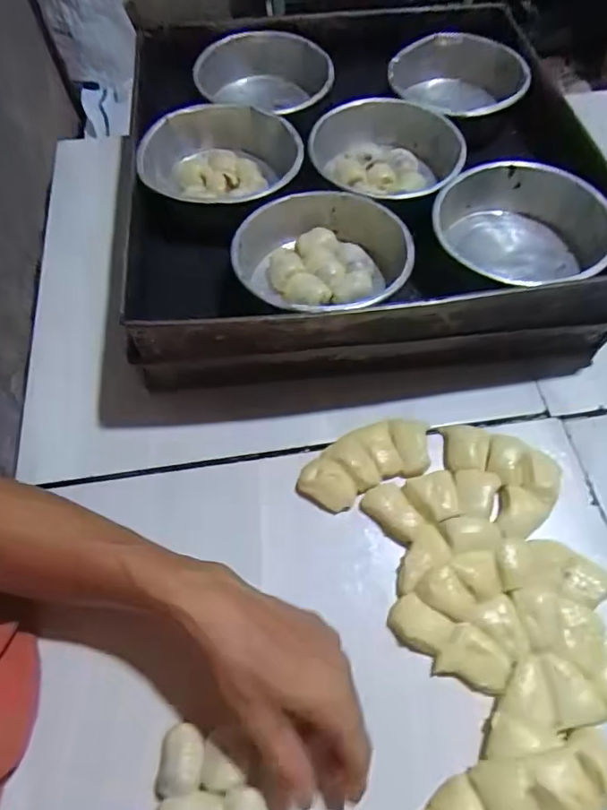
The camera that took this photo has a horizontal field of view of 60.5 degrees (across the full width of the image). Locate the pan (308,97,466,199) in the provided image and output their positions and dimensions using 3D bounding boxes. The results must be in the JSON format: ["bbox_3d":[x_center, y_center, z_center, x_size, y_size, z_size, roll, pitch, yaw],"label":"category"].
[{"bbox_3d":[0.091,-0.258,0.550,0.156,0.045,0.151,-5,61,0],"label":"pan"}]

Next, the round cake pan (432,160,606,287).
[{"bbox_3d":[0.202,-0.155,0.489,0.150,0.059,0.160,-1,61,2],"label":"round cake pan"}]

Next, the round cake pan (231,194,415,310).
[{"bbox_3d":[0.017,-0.126,0.469,0.149,0.052,0.152,-1,61,2],"label":"round cake pan"}]

